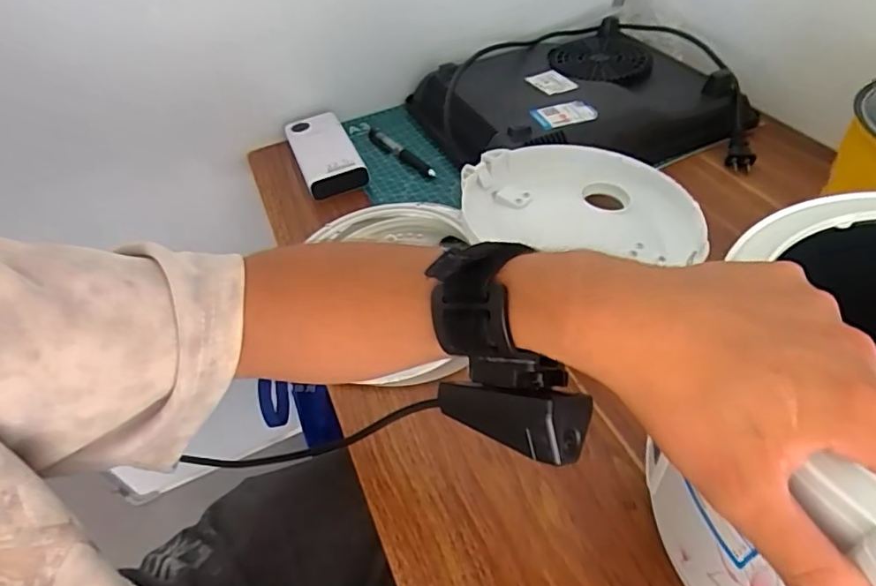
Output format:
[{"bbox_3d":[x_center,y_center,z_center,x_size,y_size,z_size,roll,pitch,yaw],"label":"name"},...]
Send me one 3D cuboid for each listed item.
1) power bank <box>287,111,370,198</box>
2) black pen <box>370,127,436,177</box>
[{"bbox_3d":[-0.136,-0.171,0.664,0.066,0.026,0.148,-17,46,-12],"label":"power bank"},{"bbox_3d":[-0.045,-0.170,0.669,0.015,0.009,0.141,-29,50,-22],"label":"black pen"}]

